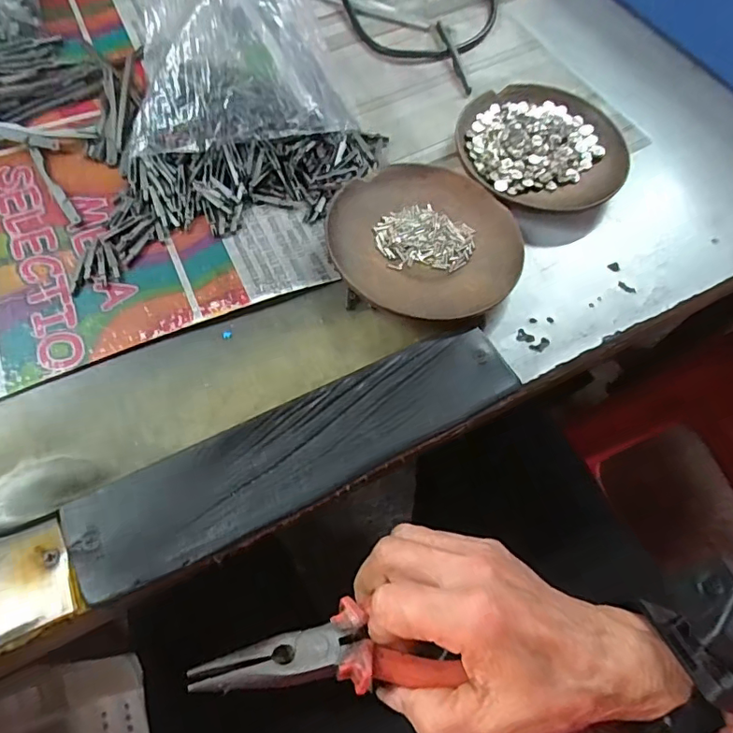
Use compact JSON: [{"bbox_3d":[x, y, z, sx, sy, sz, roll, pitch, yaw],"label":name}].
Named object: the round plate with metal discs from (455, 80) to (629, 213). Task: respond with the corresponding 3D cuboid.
[{"bbox_3d":[0.118,-0.150,0.358,0.111,0.016,0.110,1,63,-2],"label":"round plate with metal discs"}]

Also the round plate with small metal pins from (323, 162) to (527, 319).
[{"bbox_3d":[0.034,-0.077,0.313,0.110,0.019,0.112,1,63,-2],"label":"round plate with small metal pins"}]

